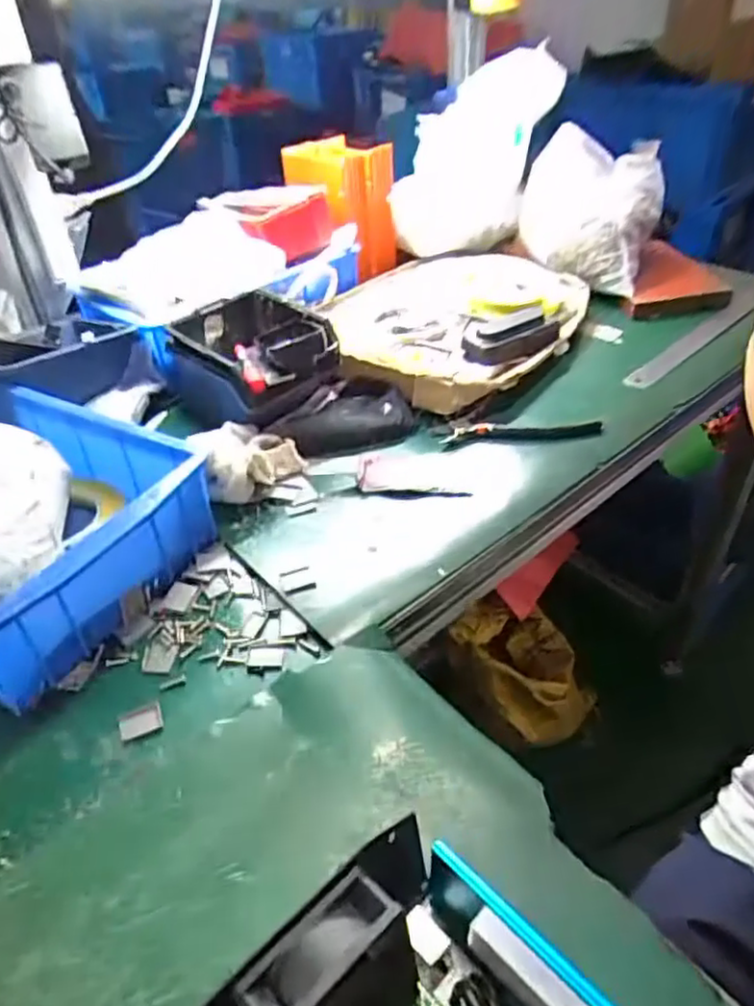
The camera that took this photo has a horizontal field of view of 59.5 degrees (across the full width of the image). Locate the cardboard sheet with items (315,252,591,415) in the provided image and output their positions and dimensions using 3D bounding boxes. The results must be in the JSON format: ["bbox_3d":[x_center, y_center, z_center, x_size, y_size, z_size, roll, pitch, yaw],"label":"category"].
[{"bbox_3d":[0.081,-0.217,0.758,0.264,0.046,0.316,26,48,32],"label":"cardboard sheet with items"}]

